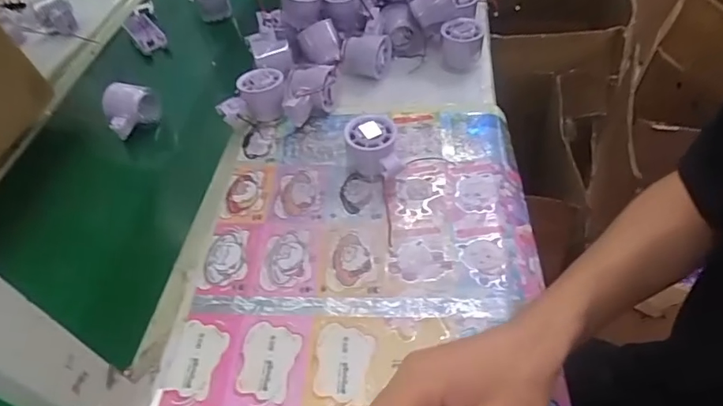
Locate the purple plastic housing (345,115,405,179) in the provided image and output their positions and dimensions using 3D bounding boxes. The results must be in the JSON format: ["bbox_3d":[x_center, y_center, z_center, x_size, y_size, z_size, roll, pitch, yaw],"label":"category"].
[{"bbox_3d":[0.013,-0.057,0.562,0.062,0.057,0.071,-7,48,0],"label":"purple plastic housing"}]

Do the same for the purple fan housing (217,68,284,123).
[{"bbox_3d":[-0.141,-0.133,0.643,0.089,0.057,0.055,-16,49,-7],"label":"purple fan housing"}]

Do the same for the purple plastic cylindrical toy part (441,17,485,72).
[{"bbox_3d":[0.140,-0.218,0.690,0.054,0.058,0.054,1,49,7],"label":"purple plastic cylindrical toy part"}]

